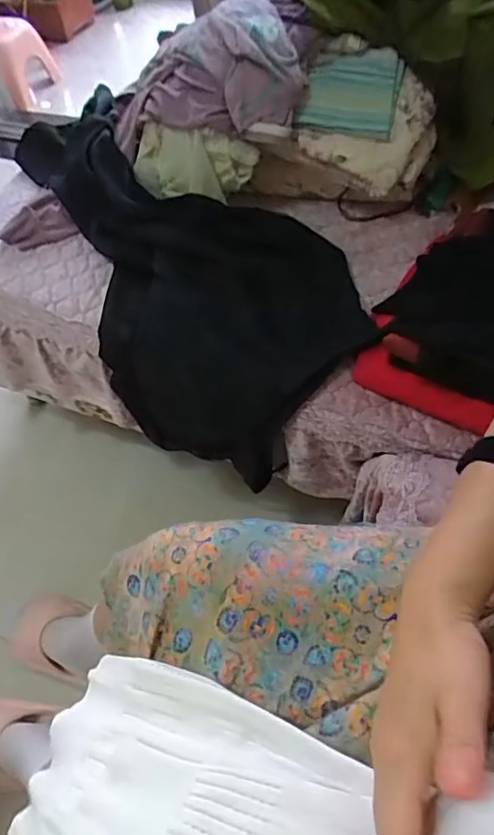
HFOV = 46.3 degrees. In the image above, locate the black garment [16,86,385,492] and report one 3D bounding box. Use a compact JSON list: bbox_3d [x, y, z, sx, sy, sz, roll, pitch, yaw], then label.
[{"bbox_3d":[-0.148,-0.270,0.952,0.330,0.209,0.820,-30,54,-15],"label":"black garment"}]

